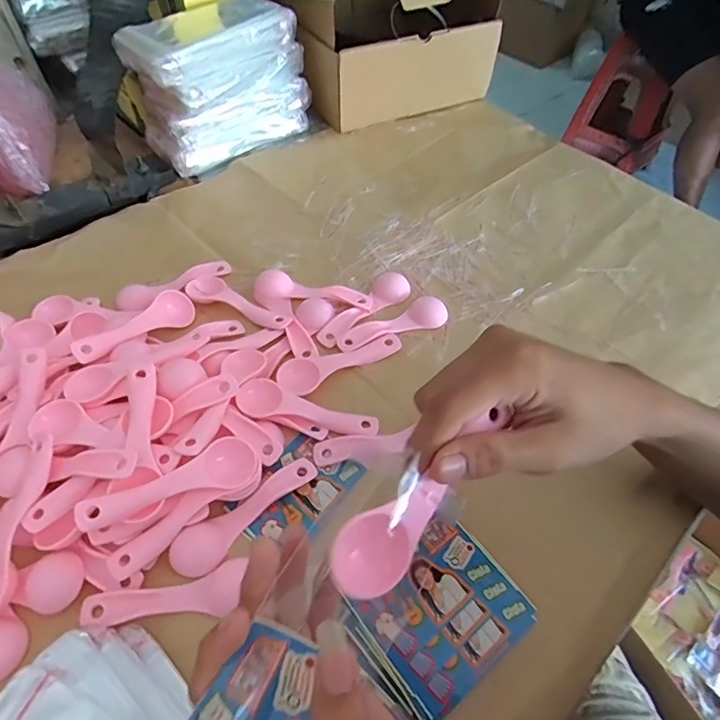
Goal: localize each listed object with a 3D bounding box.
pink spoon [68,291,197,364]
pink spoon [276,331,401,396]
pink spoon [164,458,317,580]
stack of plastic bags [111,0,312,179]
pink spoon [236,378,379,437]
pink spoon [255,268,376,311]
[{"bbox_3d":[-0.191,-0.029,0.415,0.029,0.019,0.111,29,42,20],"label":"pink spoon"},{"bbox_3d":[-0.018,-0.002,0.413,0.109,0.011,0.036,-27,58,-20],"label":"pink spoon"},{"bbox_3d":[-0.081,0.105,0.343,0.030,0.012,0.112,37,61,24],"label":"pink spoon"},{"bbox_3d":[-0.171,-0.345,0.599,0.208,0.129,0.119,-35,61,-24],"label":"stack of plastic bags"},{"bbox_3d":[-0.041,0.041,0.384,0.111,0.013,0.036,18,54,-3],"label":"pink spoon"},{"bbox_3d":[-0.043,-0.063,0.456,0.108,0.013,0.027,13,54,9],"label":"pink spoon"}]

